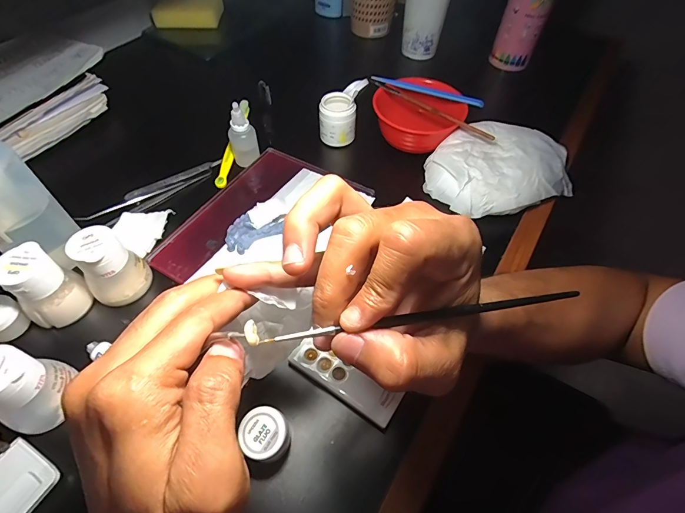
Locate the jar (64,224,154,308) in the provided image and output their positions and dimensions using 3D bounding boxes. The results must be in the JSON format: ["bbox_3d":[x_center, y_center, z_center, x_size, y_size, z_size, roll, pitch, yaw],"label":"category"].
[{"bbox_3d":[-0.201,0.007,0.320,0.046,0.057,0.042,1,54,-2],"label":"jar"}]

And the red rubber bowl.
[{"bbox_3d":[0.092,-0.175,0.456,0.112,0.047,0.089,16,55,9],"label":"red rubber bowl"}]

